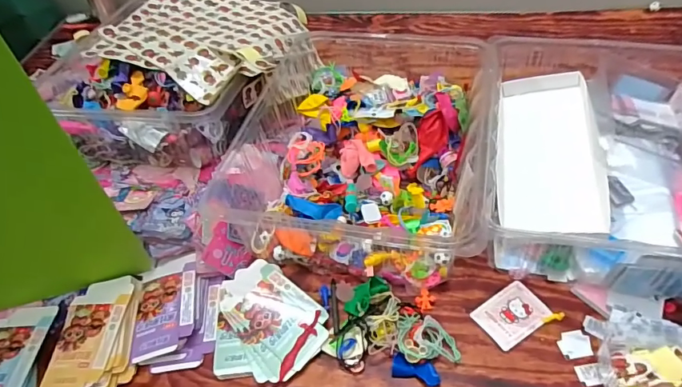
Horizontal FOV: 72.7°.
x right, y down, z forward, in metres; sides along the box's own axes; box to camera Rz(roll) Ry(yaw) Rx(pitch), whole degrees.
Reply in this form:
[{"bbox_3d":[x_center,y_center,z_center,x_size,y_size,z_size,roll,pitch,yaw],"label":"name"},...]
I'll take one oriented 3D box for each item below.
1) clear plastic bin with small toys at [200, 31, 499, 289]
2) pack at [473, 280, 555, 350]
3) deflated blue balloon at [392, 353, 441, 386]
[{"bbox_3d":[0.031,-0.083,0.748,0.393,0.131,0.483,8,49,14],"label":"clear plastic bin with small toys"},{"bbox_3d":[0.220,0.156,0.601,0.090,0.005,0.063,-29,51,-19],"label":"pack"},{"bbox_3d":[0.090,0.212,0.556,0.057,0.014,0.028,7,48,12],"label":"deflated blue balloon"}]

